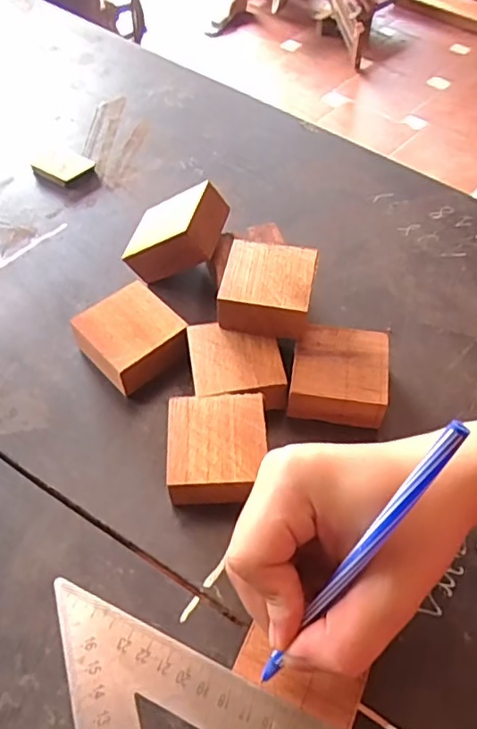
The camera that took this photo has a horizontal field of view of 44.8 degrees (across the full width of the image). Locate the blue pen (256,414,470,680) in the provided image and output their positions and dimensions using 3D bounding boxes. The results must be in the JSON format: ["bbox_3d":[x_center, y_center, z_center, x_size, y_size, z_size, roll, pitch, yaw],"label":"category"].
[{"bbox_3d":[0.044,0.076,0.222,0.006,0.136,0.005,41,22,26],"label":"blue pen"}]

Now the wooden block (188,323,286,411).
[{"bbox_3d":[-0.001,0.002,0.364,0.054,0.029,0.055,-6,54,-5],"label":"wooden block"}]

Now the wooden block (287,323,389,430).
[{"bbox_3d":[0.063,0.006,0.362,0.057,0.029,0.054,9,54,6],"label":"wooden block"}]

